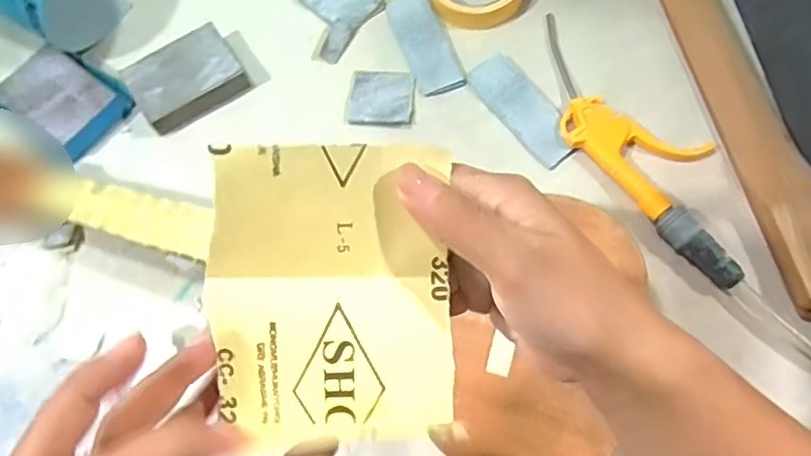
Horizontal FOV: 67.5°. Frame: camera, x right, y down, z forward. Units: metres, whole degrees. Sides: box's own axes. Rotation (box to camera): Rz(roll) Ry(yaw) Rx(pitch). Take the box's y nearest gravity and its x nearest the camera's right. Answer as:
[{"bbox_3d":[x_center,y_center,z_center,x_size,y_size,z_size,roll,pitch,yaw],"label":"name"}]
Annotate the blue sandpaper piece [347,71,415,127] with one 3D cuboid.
[{"bbox_3d":[-0.022,-0.120,0.566,0.061,0.004,0.058,3,68,7],"label":"blue sandpaper piece"}]

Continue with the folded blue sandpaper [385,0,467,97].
[{"bbox_3d":[0.017,-0.183,0.583,0.043,0.007,0.125,-20,70,-5],"label":"folded blue sandpaper"}]

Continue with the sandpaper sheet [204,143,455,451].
[{"bbox_3d":[-0.026,0.026,0.225,0.087,0.015,0.112,-3,100,-11],"label":"sandpaper sheet"}]

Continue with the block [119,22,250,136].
[{"bbox_3d":[-0.207,-0.142,0.574,0.097,0.026,0.071,-33,72,-9],"label":"block"}]

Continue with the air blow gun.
[{"bbox_3d":[0.199,-0.078,0.526,0.084,0.028,0.276,-37,73,-10],"label":"air blow gun"}]

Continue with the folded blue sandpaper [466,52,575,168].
[{"bbox_3d":[0.109,-0.108,0.550,0.047,0.010,0.115,-38,77,-4],"label":"folded blue sandpaper"}]

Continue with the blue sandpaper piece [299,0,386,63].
[{"bbox_3d":[-0.073,-0.220,0.605,0.076,0.009,0.104,32,74,13],"label":"blue sandpaper piece"}]

